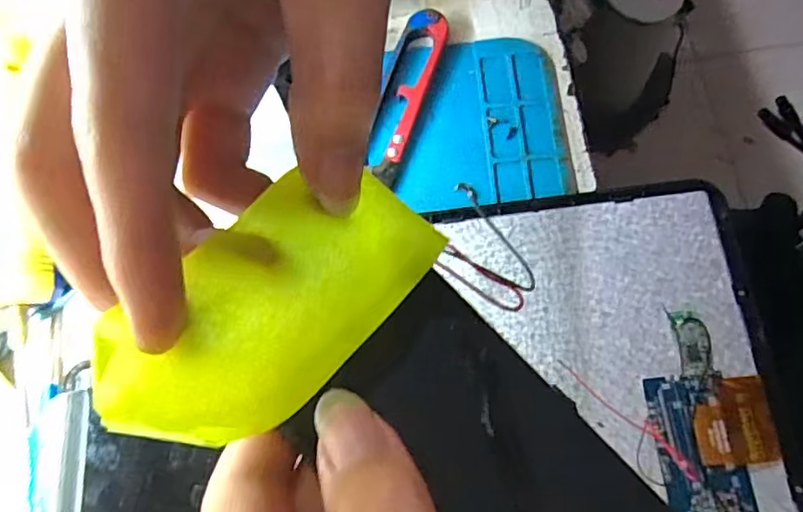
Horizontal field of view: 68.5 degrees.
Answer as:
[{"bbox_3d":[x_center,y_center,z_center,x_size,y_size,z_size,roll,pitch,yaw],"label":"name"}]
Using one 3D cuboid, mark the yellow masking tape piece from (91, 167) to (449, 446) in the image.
[{"bbox_3d":[-0.030,0.009,0.145,0.046,0.011,0.087,44,62,2],"label":"yellow masking tape piece"}]

